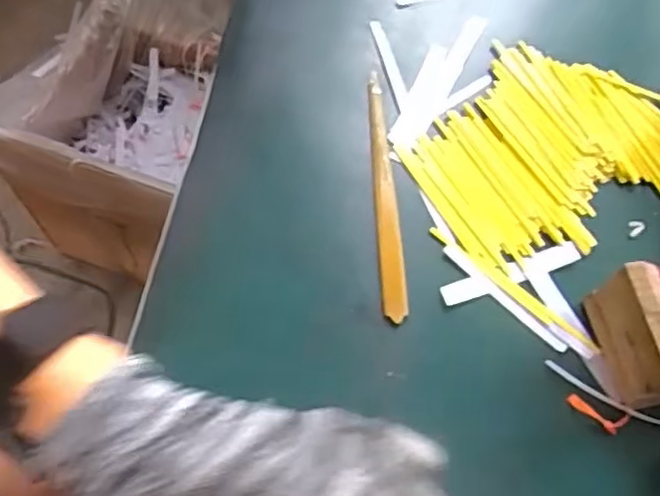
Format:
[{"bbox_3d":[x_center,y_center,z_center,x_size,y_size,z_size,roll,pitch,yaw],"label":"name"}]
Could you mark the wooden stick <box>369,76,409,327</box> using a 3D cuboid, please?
[{"bbox_3d":[0.043,-0.048,0.523,0.018,0.009,0.213,-2,64,-3],"label":"wooden stick"}]

